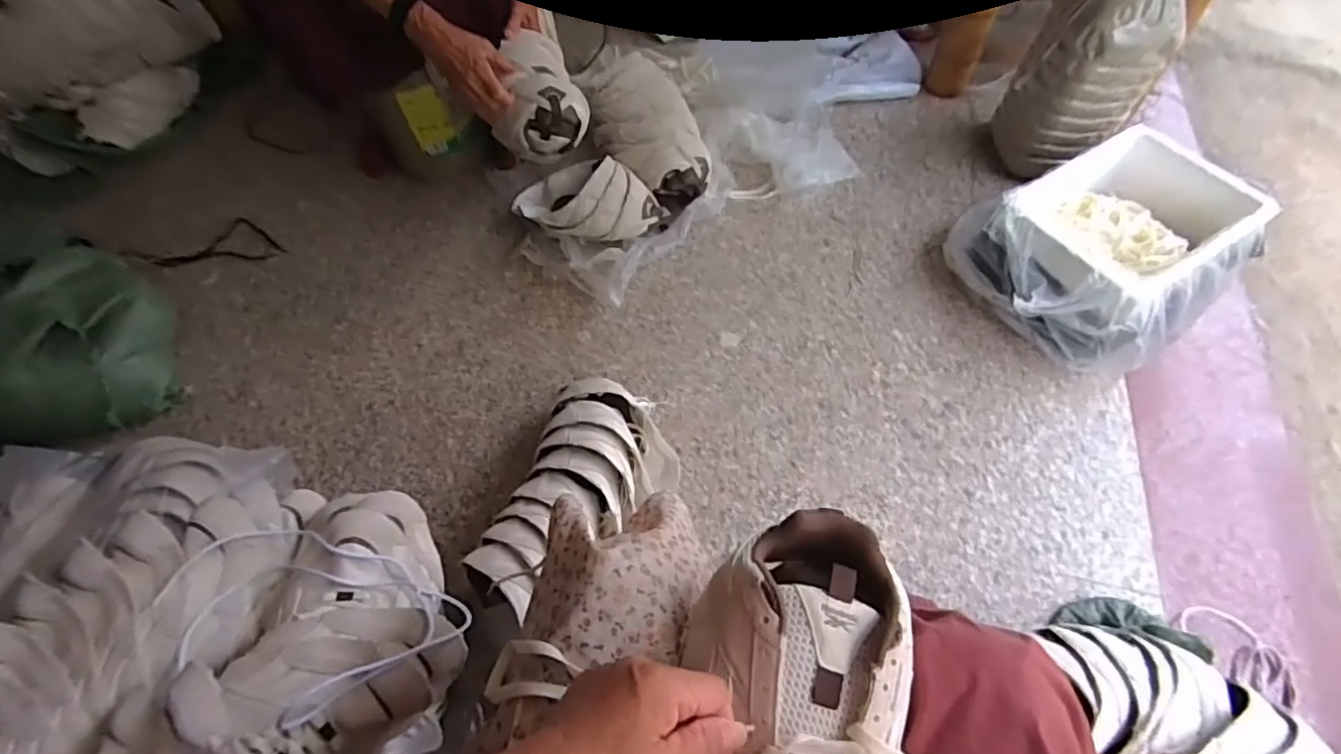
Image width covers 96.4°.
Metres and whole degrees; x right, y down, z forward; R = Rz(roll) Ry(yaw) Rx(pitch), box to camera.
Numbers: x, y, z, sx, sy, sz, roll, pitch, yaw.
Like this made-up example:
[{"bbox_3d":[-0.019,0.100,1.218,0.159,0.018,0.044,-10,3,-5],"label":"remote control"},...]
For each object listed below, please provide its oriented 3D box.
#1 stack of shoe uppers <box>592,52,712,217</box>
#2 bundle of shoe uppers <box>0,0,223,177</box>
[{"bbox_3d":[-0.035,-0.460,1.136,0.172,0.136,0.306,-24,60,-12],"label":"stack of shoe uppers"},{"bbox_3d":[-1.130,-0.645,1.172,0.207,0.225,0.487,27,63,18],"label":"bundle of shoe uppers"}]

